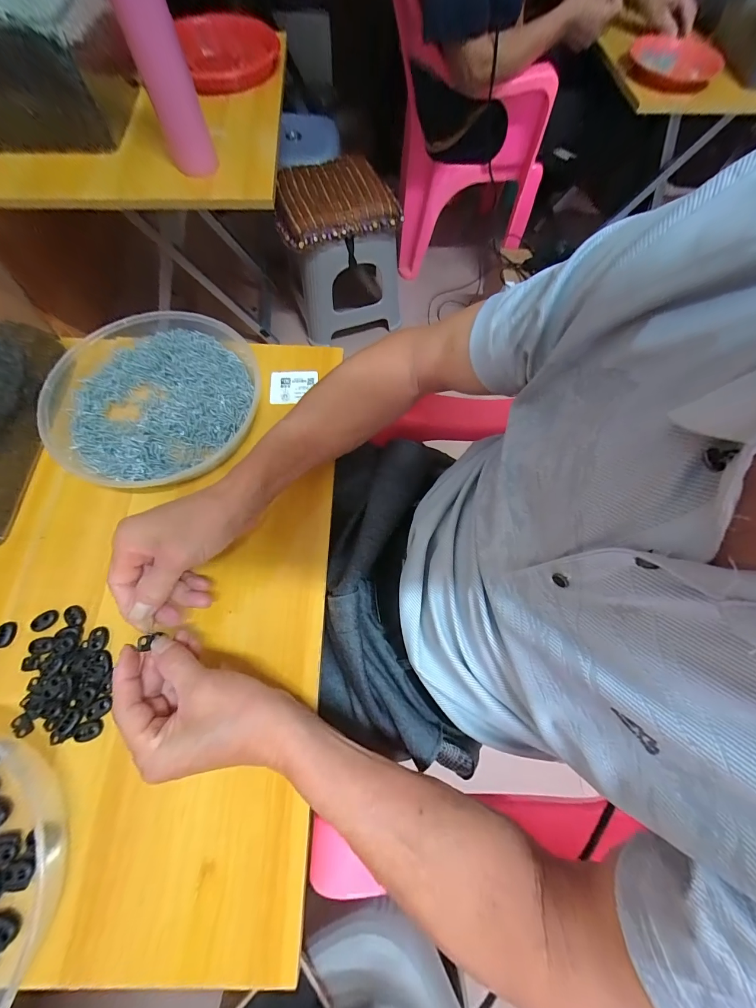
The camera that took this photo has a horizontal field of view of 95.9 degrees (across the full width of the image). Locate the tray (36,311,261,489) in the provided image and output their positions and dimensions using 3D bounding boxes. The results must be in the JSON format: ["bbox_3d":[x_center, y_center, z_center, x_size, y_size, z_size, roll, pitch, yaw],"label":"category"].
[{"bbox_3d":[-0.262,-0.119,0.389,0.227,0.043,0.217,1,69,-2],"label":"tray"}]

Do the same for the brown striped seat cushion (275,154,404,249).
[{"bbox_3d":[-0.103,-0.745,0.825,0.304,0.070,0.211,-18,71,-9],"label":"brown striped seat cushion"}]

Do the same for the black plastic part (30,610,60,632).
[{"bbox_3d":[-0.315,0.110,0.321,0.023,0.004,0.017,-29,73,-12],"label":"black plastic part"}]

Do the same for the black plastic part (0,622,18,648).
[{"bbox_3d":[-0.345,0.121,0.315,0.015,0.005,0.022,-3,70,-3],"label":"black plastic part"}]

